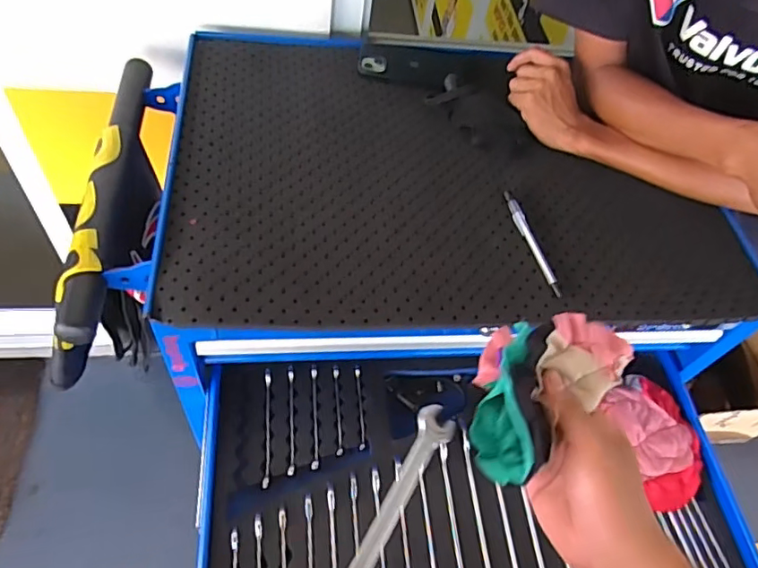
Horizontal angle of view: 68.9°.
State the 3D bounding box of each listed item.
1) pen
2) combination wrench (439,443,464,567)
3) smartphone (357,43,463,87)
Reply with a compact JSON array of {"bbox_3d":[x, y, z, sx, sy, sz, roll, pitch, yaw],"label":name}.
[{"bbox_3d":[0.172,-0.048,0.618,0.013,0.007,0.148,-9,57,-15],"label":"pen"},{"bbox_3d":[0.083,0.274,0.567,0.016,0.012,0.216,1,55,-8],"label":"combination wrench"},{"bbox_3d":[0.042,-0.306,0.769,0.137,0.012,0.071,12,54,0],"label":"smartphone"}]

